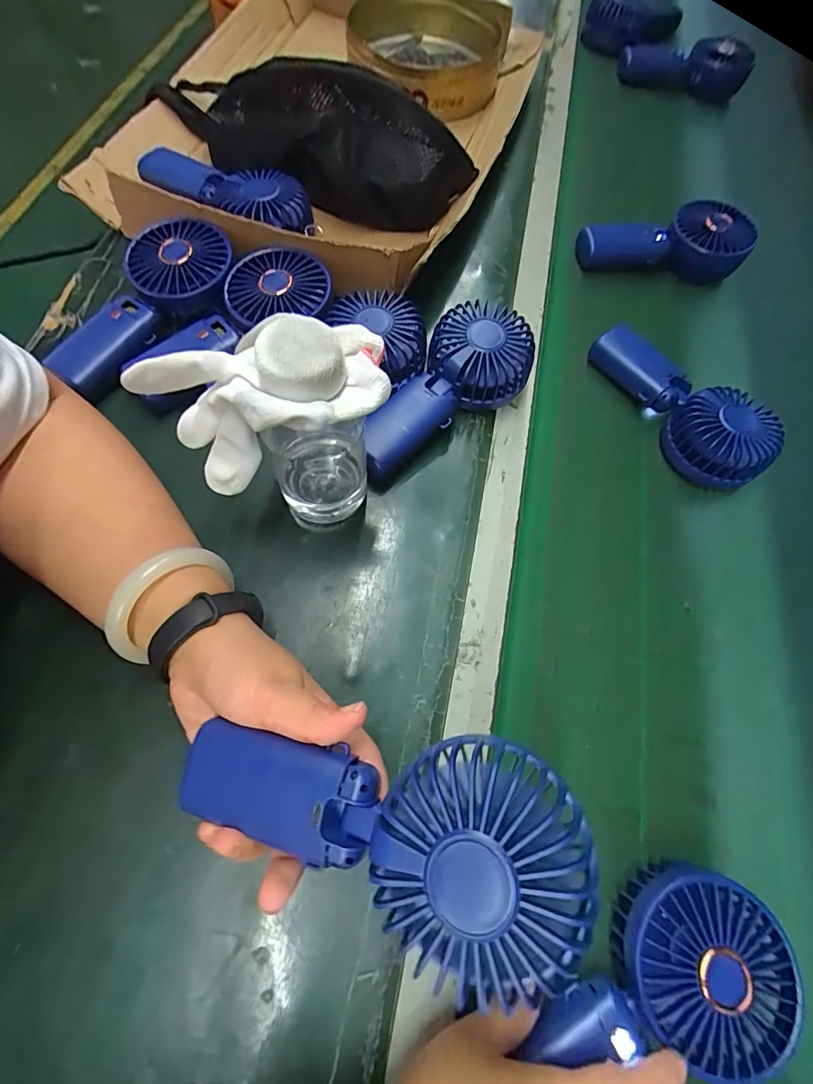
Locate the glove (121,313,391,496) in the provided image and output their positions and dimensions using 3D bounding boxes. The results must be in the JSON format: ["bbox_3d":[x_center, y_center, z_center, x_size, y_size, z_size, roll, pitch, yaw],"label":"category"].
[{"bbox_3d":[-0.078,-0.072,0.262,0.130,0.100,0.065,-10,69,-11],"label":"glove"}]

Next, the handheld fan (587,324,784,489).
[{"bbox_3d":[0.251,-0.132,0.424,0.074,0.063,0.190,-26,71,-14],"label":"handheld fan"}]

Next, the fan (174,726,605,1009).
[{"bbox_3d":[-0.020,0.120,0.194,0.183,0.037,0.078,6,64,18],"label":"fan"}]

